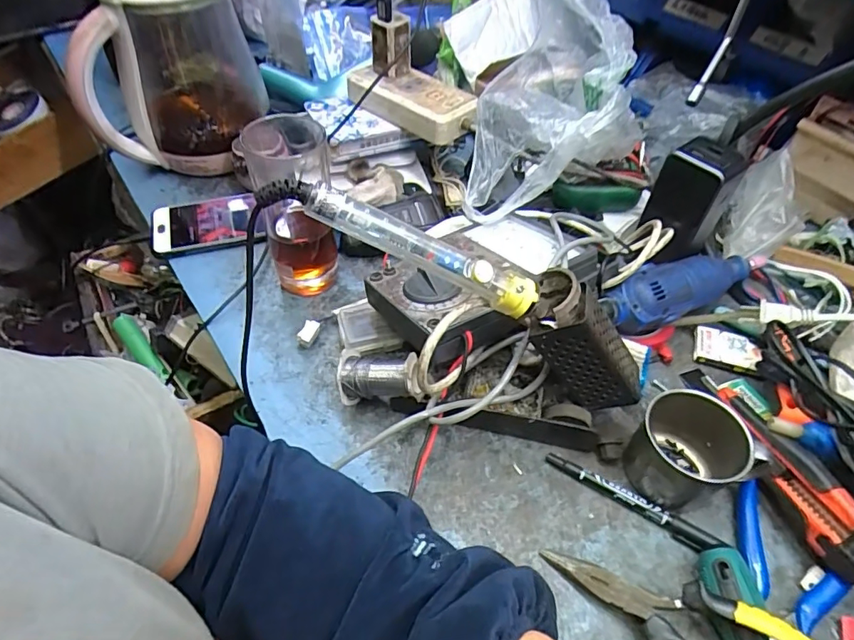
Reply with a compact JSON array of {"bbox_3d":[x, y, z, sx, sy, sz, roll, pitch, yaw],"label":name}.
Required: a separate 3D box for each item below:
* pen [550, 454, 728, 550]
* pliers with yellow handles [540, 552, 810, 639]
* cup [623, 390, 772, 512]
[{"bbox_3d":[0.146,0.131,0.368,0.125,0.010,0.014,24,53,17],"label":"pen"},{"bbox_3d":[0.148,0.178,0.299,0.164,0.017,0.046,12,48,30],"label":"pliers with yellow handles"},{"bbox_3d":[0.184,0.093,0.368,0.074,0.061,0.072,1,49,-1],"label":"cup"}]

